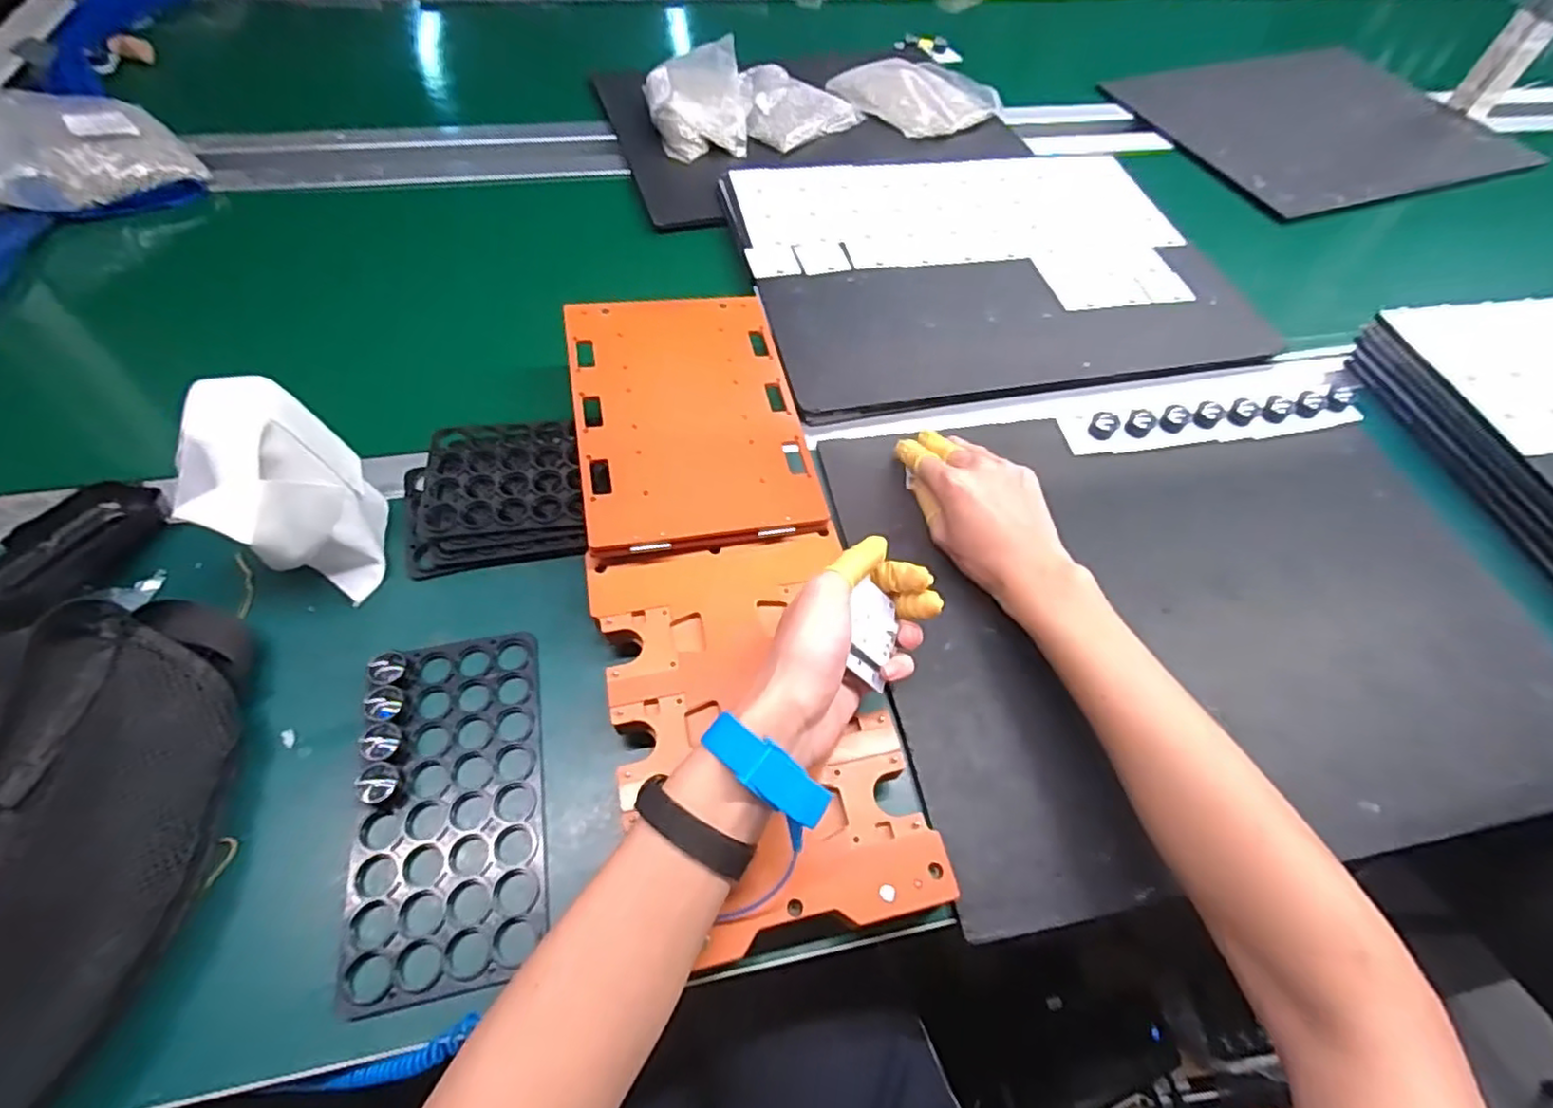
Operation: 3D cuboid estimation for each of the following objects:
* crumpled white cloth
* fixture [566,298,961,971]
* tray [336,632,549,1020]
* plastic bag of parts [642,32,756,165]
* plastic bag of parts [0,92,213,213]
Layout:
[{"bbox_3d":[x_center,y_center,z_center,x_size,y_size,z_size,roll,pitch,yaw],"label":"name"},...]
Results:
[{"bbox_3d":[-0.310,-0.035,0.419,0.080,0.125,0.092,-5,58,-8],"label":"crumpled white cloth"},{"bbox_3d":[-0.041,0.000,0.452,0.162,0.061,0.460,-11,59,-12],"label":"fixture"},{"bbox_3d":[-0.187,0.139,0.384,0.101,0.011,0.195,-8,58,-10],"label":"tray"},{"bbox_3d":[-0.096,-0.542,0.795,0.125,0.054,0.163,-1,57,-6],"label":"plastic bag of parts"},{"bbox_3d":[-0.748,-0.402,0.674,0.236,0.067,0.203,-38,67,-25],"label":"plastic bag of parts"}]

